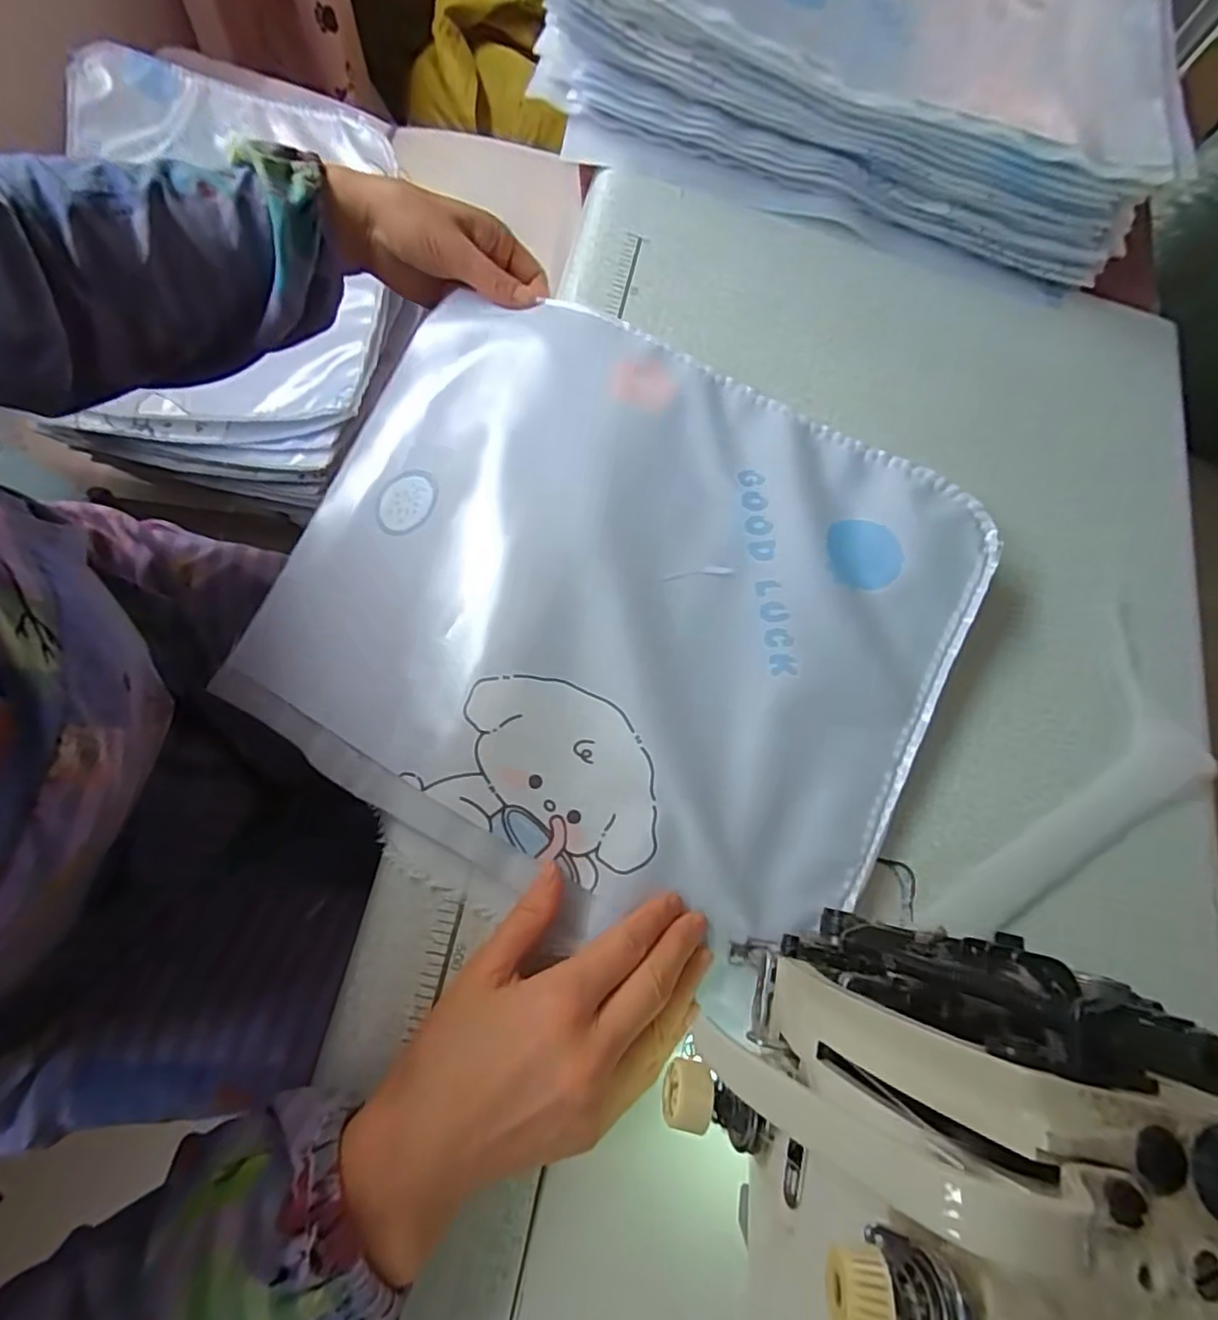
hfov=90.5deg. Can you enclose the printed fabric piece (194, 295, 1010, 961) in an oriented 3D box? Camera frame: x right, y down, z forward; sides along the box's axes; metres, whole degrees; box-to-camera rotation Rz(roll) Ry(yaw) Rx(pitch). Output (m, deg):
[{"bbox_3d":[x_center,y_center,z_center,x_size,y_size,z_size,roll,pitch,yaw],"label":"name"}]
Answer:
[{"bbox_3d":[-0.004,-0.035,0.382,0.404,0.052,0.350,28,74,6],"label":"printed fabric piece"}]

